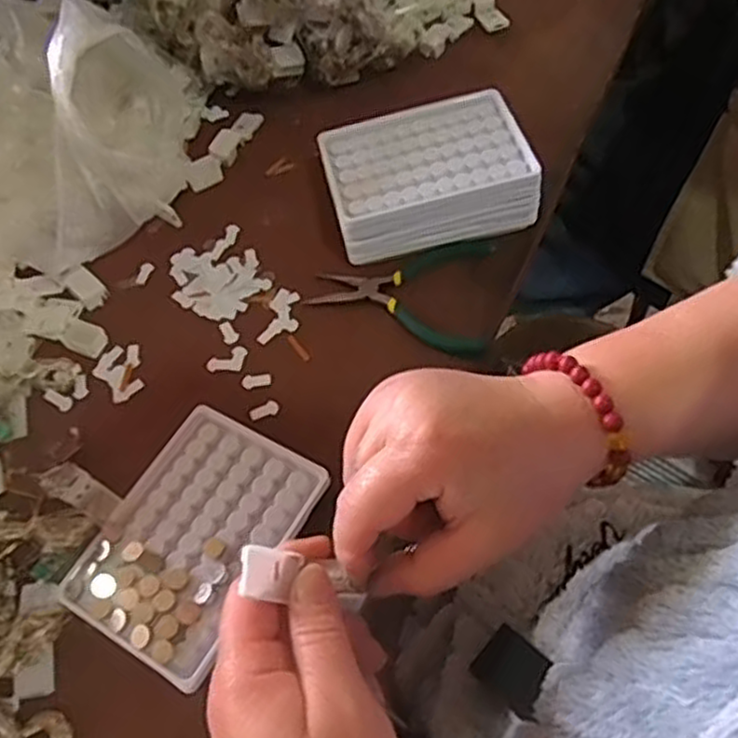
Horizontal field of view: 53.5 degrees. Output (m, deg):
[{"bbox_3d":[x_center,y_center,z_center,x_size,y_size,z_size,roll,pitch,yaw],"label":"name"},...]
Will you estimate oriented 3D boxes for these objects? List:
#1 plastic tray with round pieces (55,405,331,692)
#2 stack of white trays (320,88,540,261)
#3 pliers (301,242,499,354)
[{"bbox_3d":[-0.094,0.091,0.400,0.094,0.018,0.128,26,65,18],"label":"plastic tray with round pieces"},{"bbox_3d":[0.038,-0.131,0.498,0.128,0.053,0.102,-12,59,-3],"label":"stack of white trays"},{"bbox_3d":[0.020,-0.048,0.473,0.114,0.012,0.080,3,60,6],"label":"pliers"}]

